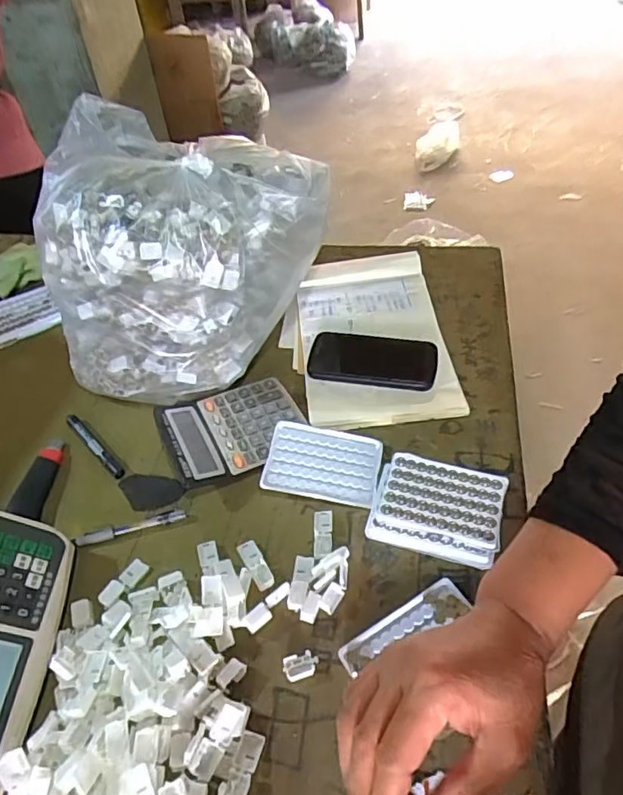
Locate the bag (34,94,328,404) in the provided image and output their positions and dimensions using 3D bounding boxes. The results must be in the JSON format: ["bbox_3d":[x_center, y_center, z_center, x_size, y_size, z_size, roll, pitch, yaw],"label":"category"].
[{"bbox_3d":[-0.151,-0.166,0.702,0.328,0.272,0.217,-1,48,5],"label":"bag"}]

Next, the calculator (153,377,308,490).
[{"bbox_3d":[-0.096,0.033,0.685,0.166,0.030,0.129,-23,50,-15],"label":"calculator"}]

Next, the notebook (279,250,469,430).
[{"bbox_3d":[0.072,-0.095,0.782,0.216,0.019,0.320,-6,48,0],"label":"notebook"}]

